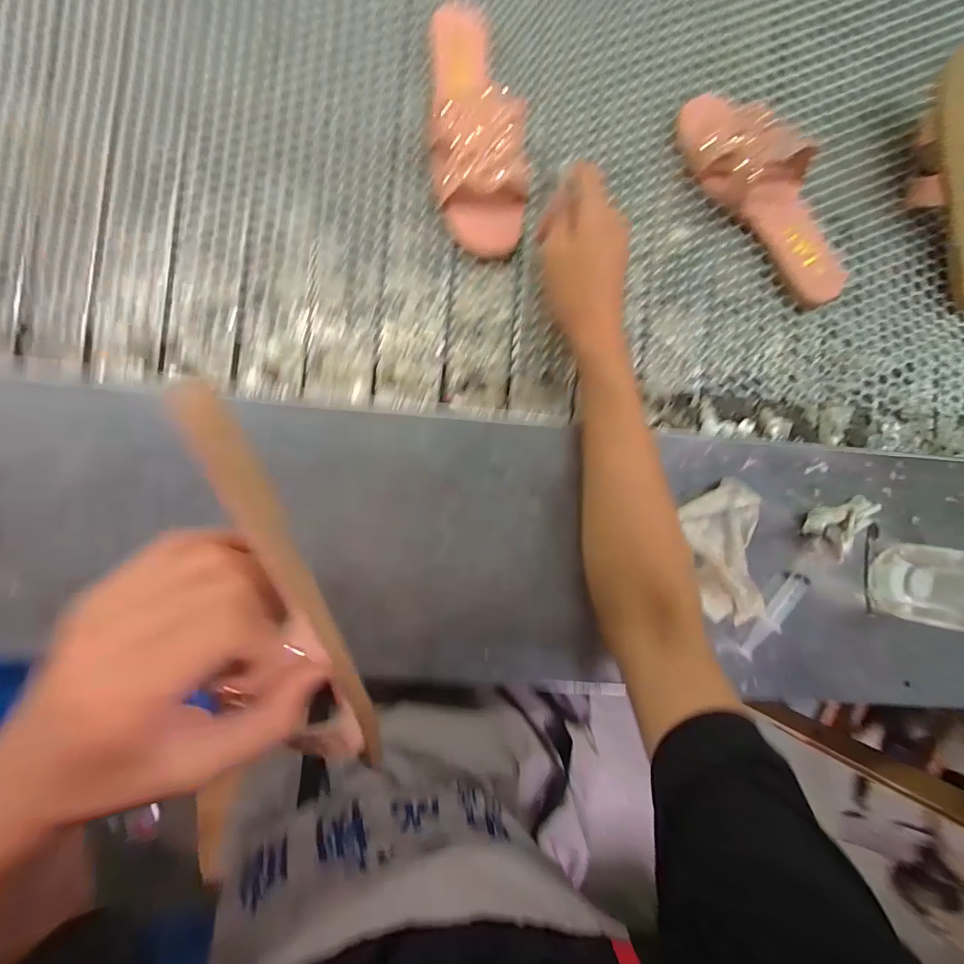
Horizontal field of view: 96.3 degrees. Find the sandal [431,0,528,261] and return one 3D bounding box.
[{"bbox_3d":[-0.010,-0.343,0.402,0.078,0.056,0.244,-10,88,-5],"label":"sandal"}]

